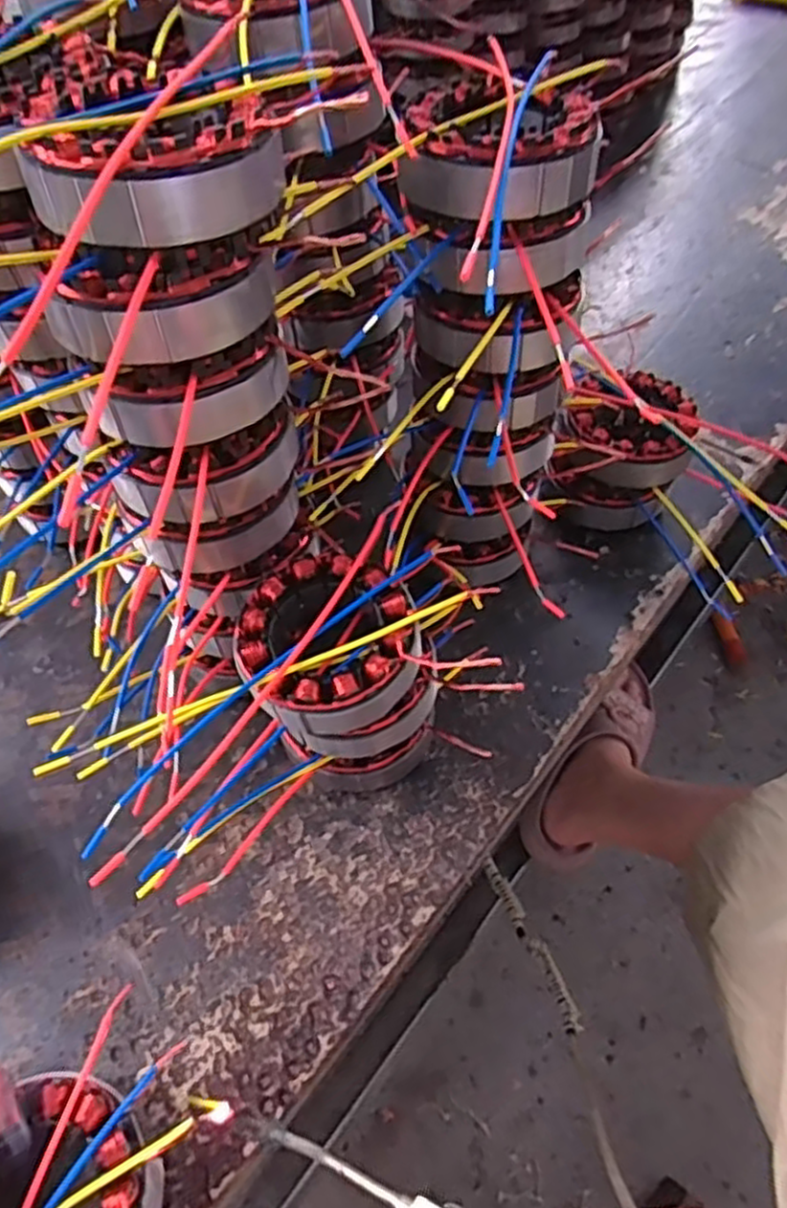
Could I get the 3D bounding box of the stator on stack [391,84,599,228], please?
[{"bbox_3d":[0.046,-0.198,0.325,0.087,0.042,0.080,1,54,4],"label":"stator on stack"}]

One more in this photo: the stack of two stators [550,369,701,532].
[{"bbox_3d":[0.157,-0.105,0.513,0.085,0.086,0.089,16,57,14],"label":"stack of two stators"}]

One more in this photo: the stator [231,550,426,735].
[{"bbox_3d":[-0.031,0.020,0.359,0.087,0.040,0.087,-1,54,2],"label":"stator"}]

